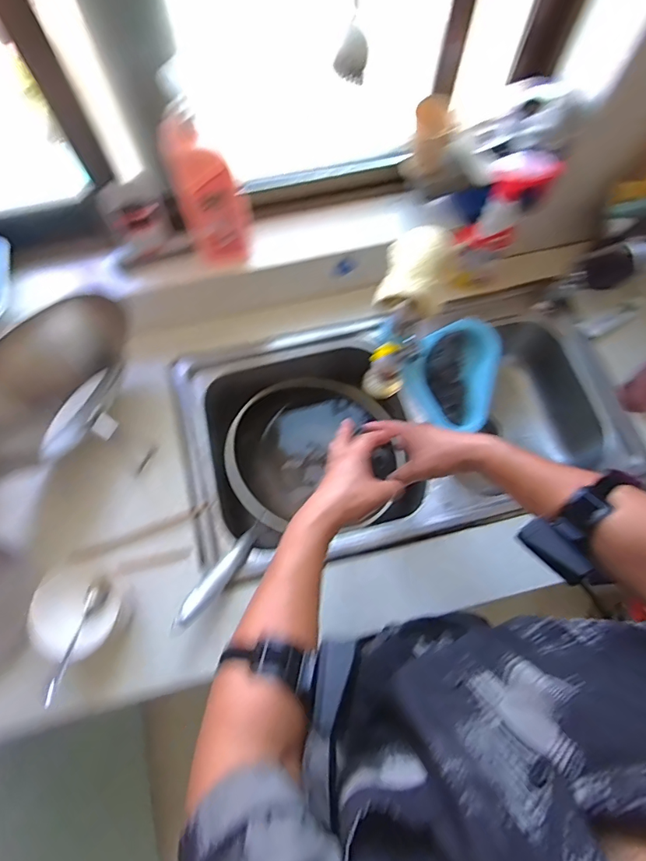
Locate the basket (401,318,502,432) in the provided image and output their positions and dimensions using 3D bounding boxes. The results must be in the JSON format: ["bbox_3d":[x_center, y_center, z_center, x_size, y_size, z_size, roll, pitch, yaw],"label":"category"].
[{"bbox_3d":[0.243,-0.112,0.879,0.177,0.080,0.214,24,78,-10],"label":"basket"}]

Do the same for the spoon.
[{"bbox_3d":[-0.332,0.279,0.623,0.022,0.014,0.157,11,50,3],"label":"spoon"}]

